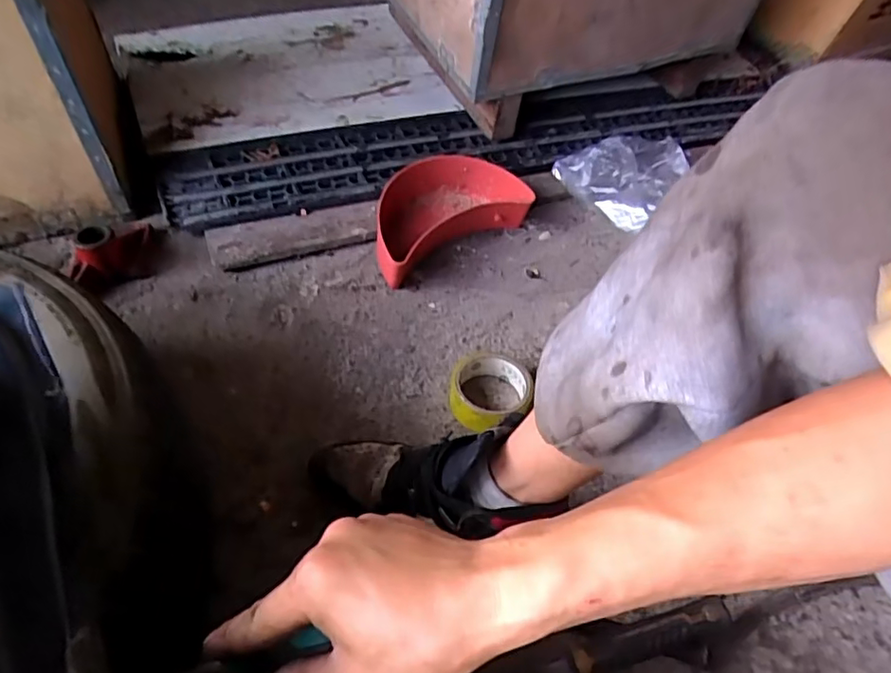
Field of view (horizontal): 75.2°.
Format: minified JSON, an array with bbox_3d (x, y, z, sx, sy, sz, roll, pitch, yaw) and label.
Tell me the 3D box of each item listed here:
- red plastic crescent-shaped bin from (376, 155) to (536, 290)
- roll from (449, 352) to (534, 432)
[{"bbox_3d":[-0.007,-0.178,0.854,0.236,0.114,0.123,-27,58,-25],"label":"red plastic crescent-shaped bin"},{"bbox_3d":[0.053,0.067,0.696,0.095,0.041,0.097,3,50,-4],"label":"roll"}]

